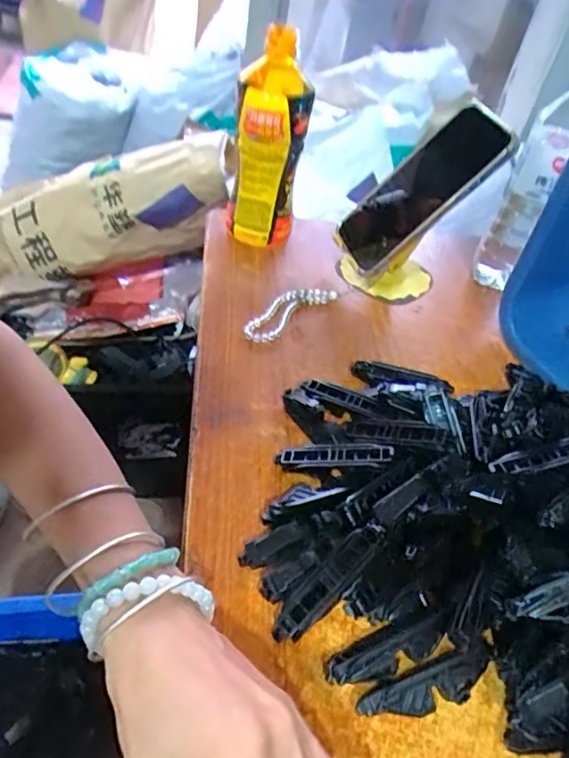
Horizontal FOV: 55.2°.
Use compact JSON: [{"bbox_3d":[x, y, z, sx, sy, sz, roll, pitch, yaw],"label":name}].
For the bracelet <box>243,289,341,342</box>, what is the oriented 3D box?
[{"bbox_3d":[0.003,-0.063,0.494,0.036,0.009,0.101,36,49,23],"label":"bracelet"}]

